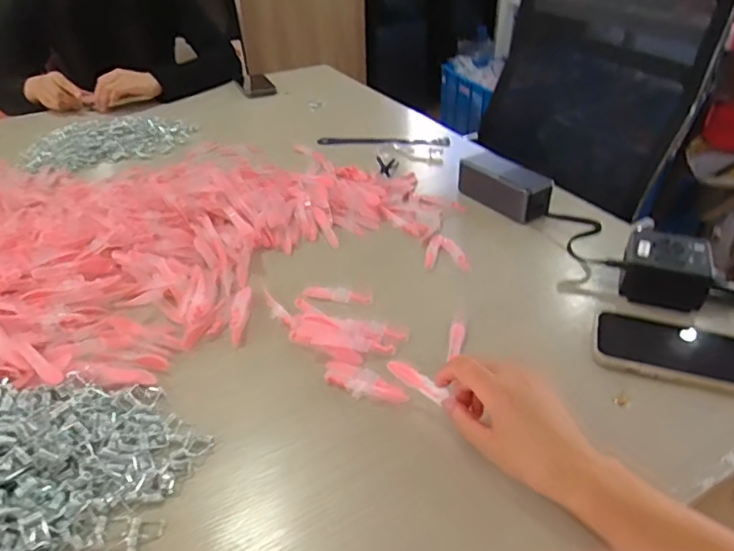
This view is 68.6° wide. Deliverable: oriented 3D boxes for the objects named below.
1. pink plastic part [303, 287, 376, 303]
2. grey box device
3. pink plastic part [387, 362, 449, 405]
[{"bbox_3d":[-0.031,0.020,0.584,0.076,0.008,0.016,5,36,8],"label":"pink plastic part"},{"bbox_3d":[0.185,-0.122,0.725,0.057,0.052,0.128,-22,41,-26],"label":"grey box device"},{"bbox_3d":[0.041,0.089,0.448,0.056,0.015,0.010,28,45,29],"label":"pink plastic part"}]

